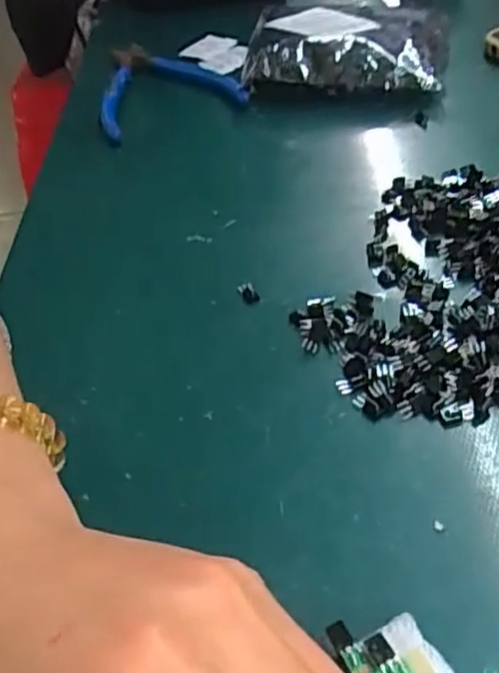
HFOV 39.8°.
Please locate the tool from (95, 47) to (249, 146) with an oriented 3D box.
[{"bbox_3d":[-0.064,-0.184,0.494,0.096,0.012,0.143,-16,43,-7],"label":"tool"}]

